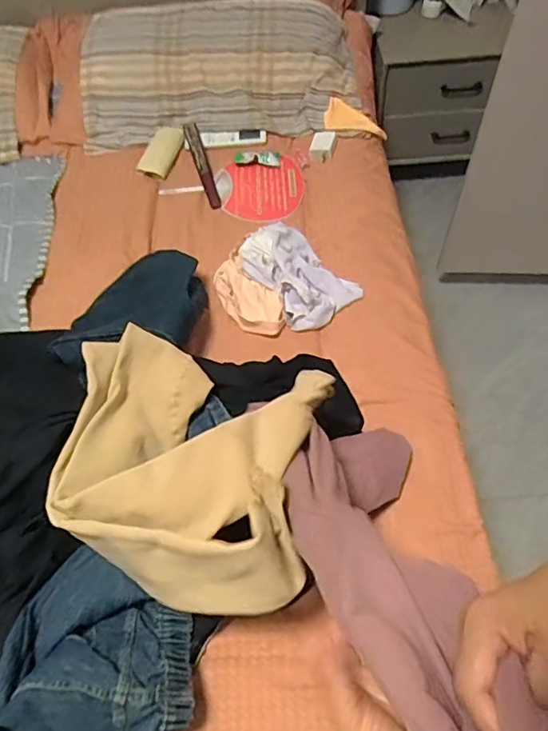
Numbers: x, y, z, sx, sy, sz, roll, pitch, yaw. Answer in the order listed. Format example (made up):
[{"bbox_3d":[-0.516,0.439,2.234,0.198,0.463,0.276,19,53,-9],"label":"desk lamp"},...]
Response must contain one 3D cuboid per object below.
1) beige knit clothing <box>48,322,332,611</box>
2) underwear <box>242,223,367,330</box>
[{"bbox_3d":[-0.108,0.098,0.642,0.314,0.113,0.321,8,59,9],"label":"beige knit clothing"},{"bbox_3d":[0.039,-0.179,0.994,0.156,0.042,0.242,-34,62,-16],"label":"underwear"}]

